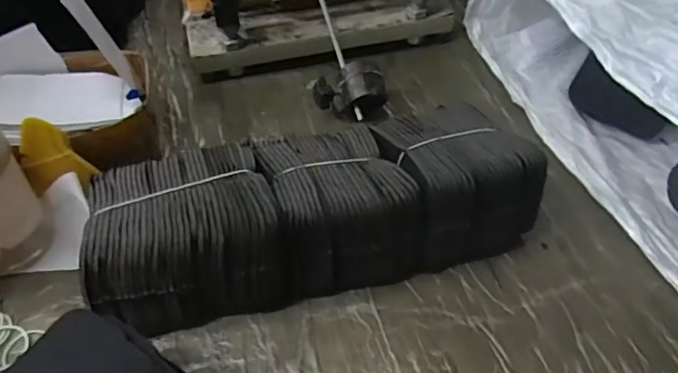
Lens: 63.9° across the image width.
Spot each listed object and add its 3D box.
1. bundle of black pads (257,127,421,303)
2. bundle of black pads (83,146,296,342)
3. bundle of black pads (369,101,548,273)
[{"bbox_3d":[-0.002,0.017,0.511,0.115,0.102,0.138,-13,48,-12],"label":"bundle of black pads"},{"bbox_3d":[-0.134,0.040,0.488,0.151,0.107,0.140,-11,48,-10],"label":"bundle of black pads"},{"bbox_3d":[0.109,-0.011,0.534,0.119,0.106,0.139,-15,49,-14],"label":"bundle of black pads"}]

